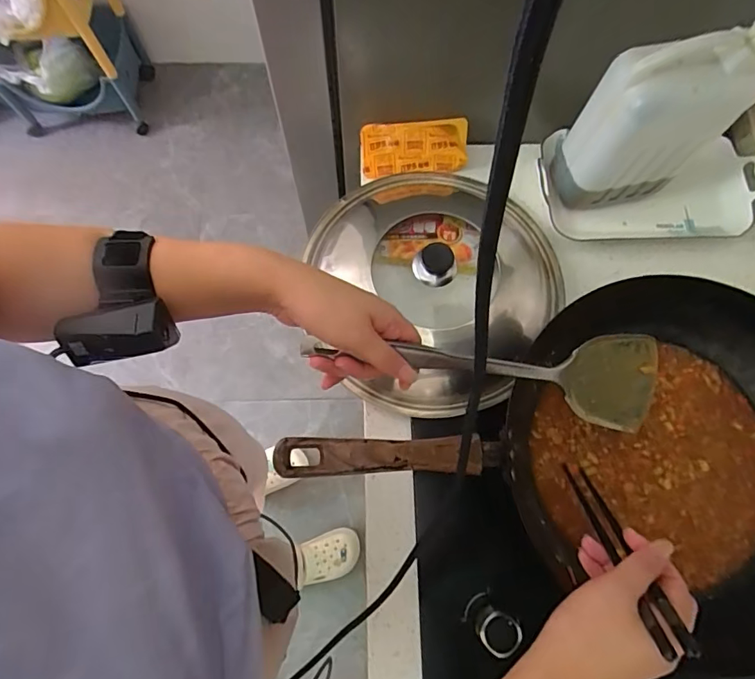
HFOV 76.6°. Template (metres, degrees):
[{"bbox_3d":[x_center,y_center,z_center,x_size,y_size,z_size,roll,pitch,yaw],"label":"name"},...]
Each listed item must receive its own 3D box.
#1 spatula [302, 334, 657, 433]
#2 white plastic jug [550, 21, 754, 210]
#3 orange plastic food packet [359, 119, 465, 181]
[{"bbox_3d":[0.104,0.030,0.401,0.323,0.038,0.080,5,73,-20],"label":"spatula"},{"bbox_3d":[0.325,-0.254,0.575,0.148,0.245,0.080,-8,75,-3],"label":"white plastic jug"},{"bbox_3d":[0.052,-0.273,0.685,0.148,0.078,0.013,-4,48,5],"label":"orange plastic food packet"}]

